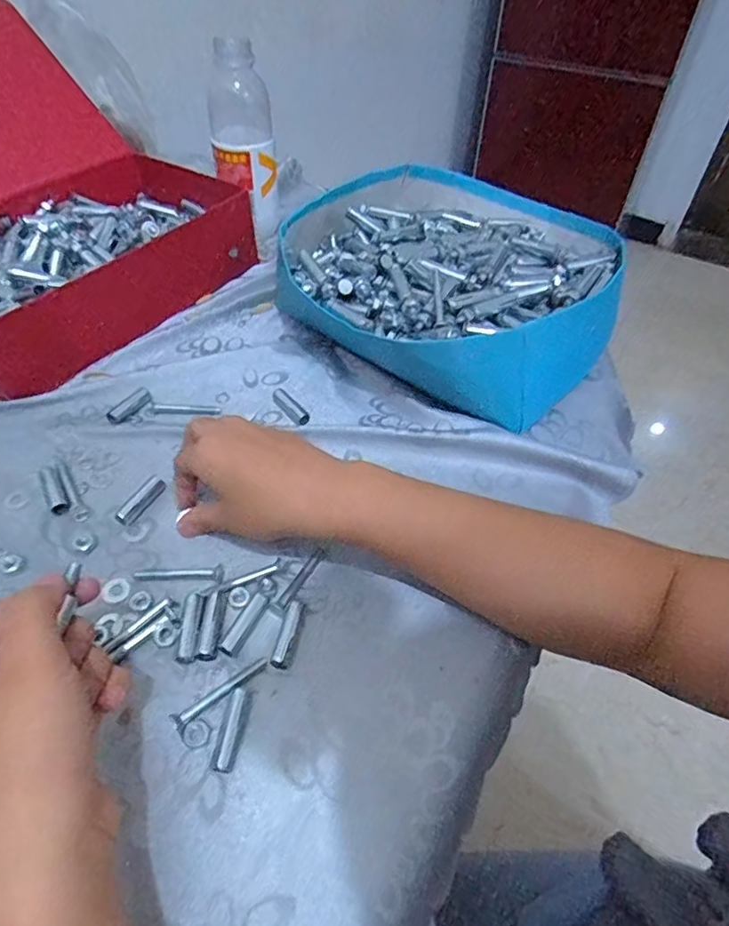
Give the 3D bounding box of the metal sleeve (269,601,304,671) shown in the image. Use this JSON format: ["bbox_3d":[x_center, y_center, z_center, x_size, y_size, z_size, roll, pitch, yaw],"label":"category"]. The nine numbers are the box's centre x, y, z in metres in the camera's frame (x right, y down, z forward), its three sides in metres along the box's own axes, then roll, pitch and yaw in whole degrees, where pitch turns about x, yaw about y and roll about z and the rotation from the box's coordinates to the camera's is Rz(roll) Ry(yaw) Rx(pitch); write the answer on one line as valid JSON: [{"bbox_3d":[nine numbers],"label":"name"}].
[{"bbox_3d":[-0.045,0.101,0.318,0.011,0.010,0.038,9,50,4],"label":"metal sleeve"}]

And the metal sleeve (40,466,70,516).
[{"bbox_3d":[-0.218,0.020,0.380,0.011,0.010,0.041,-27,56,-24],"label":"metal sleeve"}]

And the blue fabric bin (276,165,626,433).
[{"bbox_3d":[0.081,-0.172,0.506,0.286,0.092,0.265,2,49,-2],"label":"blue fabric bin"}]

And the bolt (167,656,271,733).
[{"bbox_3d":[-0.078,0.125,0.296,0.056,0.009,0.009,-34,59,-28],"label":"bolt"}]

